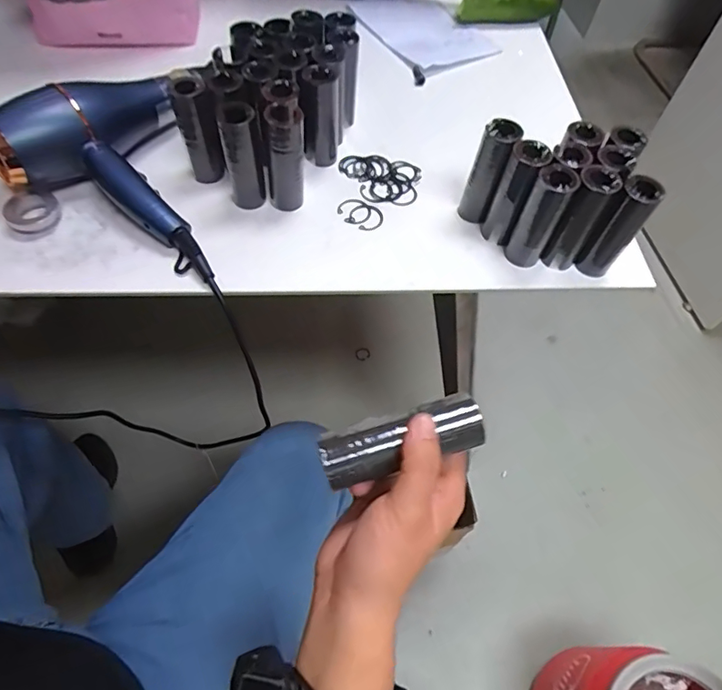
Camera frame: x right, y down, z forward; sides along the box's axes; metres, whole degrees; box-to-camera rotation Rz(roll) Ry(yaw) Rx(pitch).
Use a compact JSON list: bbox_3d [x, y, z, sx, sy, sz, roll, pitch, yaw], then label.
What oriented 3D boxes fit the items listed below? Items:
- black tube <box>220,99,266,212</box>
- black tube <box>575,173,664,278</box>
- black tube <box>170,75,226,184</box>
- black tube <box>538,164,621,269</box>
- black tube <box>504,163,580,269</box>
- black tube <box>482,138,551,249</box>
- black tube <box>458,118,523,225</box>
[{"bbox_3d":[-0.119,-0.186,0.512,0.033,0.113,0.033,-9,59,-9],"label":"black tube"},{"bbox_3d":[0.245,-0.108,0.492,0.034,0.105,0.028,35,62,17],"label":"black tube"},{"bbox_3d":[-0.166,-0.215,0.530,0.034,0.108,0.039,-13,60,-12],"label":"black tube"},{"bbox_3d":[0.210,-0.119,0.495,0.033,0.102,0.039,27,60,12],"label":"black tube"},{"bbox_3d":[0.173,-0.123,0.496,0.037,0.105,0.028,26,60,12],"label":"black tube"},{"bbox_3d":[0.150,-0.148,0.509,0.036,0.103,0.040,21,59,9],"label":"black tube"},{"bbox_3d":[0.128,-0.172,0.522,0.034,0.108,0.027,17,58,7],"label":"black tube"}]

